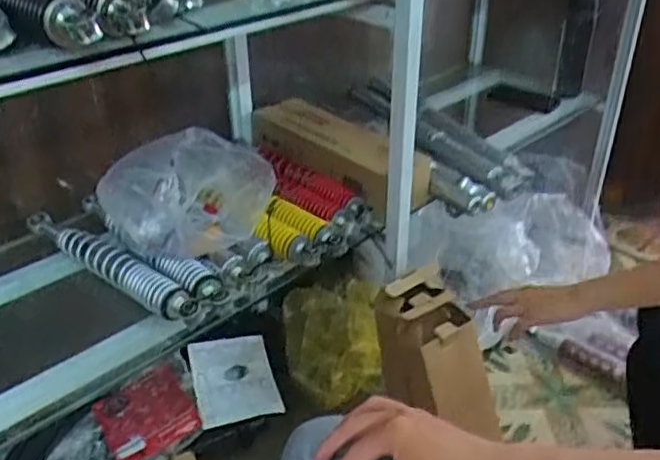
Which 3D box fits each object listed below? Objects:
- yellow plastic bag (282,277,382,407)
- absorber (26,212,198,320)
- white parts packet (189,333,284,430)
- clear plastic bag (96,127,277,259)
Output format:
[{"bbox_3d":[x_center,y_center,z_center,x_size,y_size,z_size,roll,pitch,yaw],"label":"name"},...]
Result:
[{"bbox_3d":[0.014,0.207,1.204,0.183,0.179,0.169,-9,32,-13],"label":"yellow plastic bag"},{"bbox_3d":[-0.290,0.045,0.852,0.319,0.041,0.045,23,38,34],"label":"absorber"},{"bbox_3d":[-0.170,0.264,1.160,0.138,0.033,0.155,-13,66,-10],"label":"white parts packet"},{"bbox_3d":[-0.191,-0.052,0.866,0.171,0.130,0.164,13,34,21],"label":"clear plastic bag"}]

